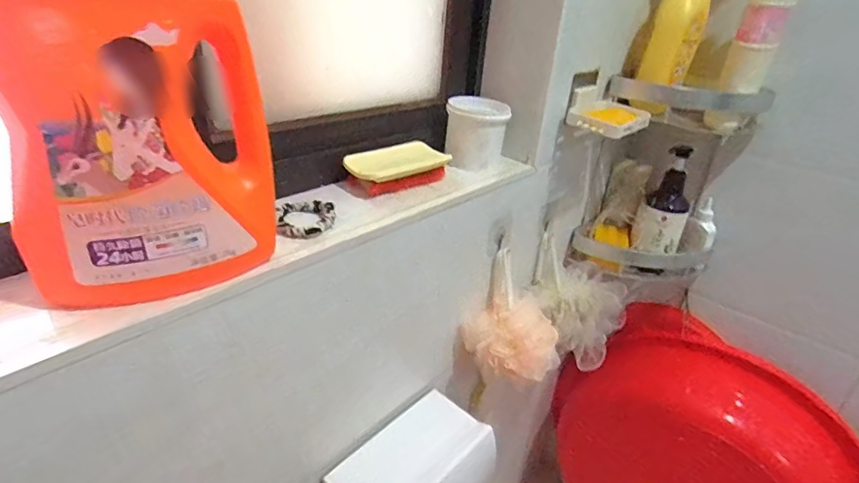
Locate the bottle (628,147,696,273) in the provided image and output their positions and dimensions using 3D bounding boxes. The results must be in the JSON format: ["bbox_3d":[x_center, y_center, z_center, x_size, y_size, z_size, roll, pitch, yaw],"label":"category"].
[{"bbox_3d":[0.424,-0.053,0.865,0.076,0.231,0.072,13,30,14],"label":"bottle"}]

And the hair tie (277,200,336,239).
[{"bbox_3d":[-0.124,-0.023,0.479,0.057,0.013,0.056,-2,30,-14],"label":"hair tie"}]

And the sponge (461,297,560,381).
[{"bbox_3d":[0.124,0.152,0.716,0.108,0.089,0.118,-11,33,-28],"label":"sponge"}]

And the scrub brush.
[{"bbox_3d":[-0.038,-0.093,0.593,0.062,0.033,0.133,28,36,35],"label":"scrub brush"}]

